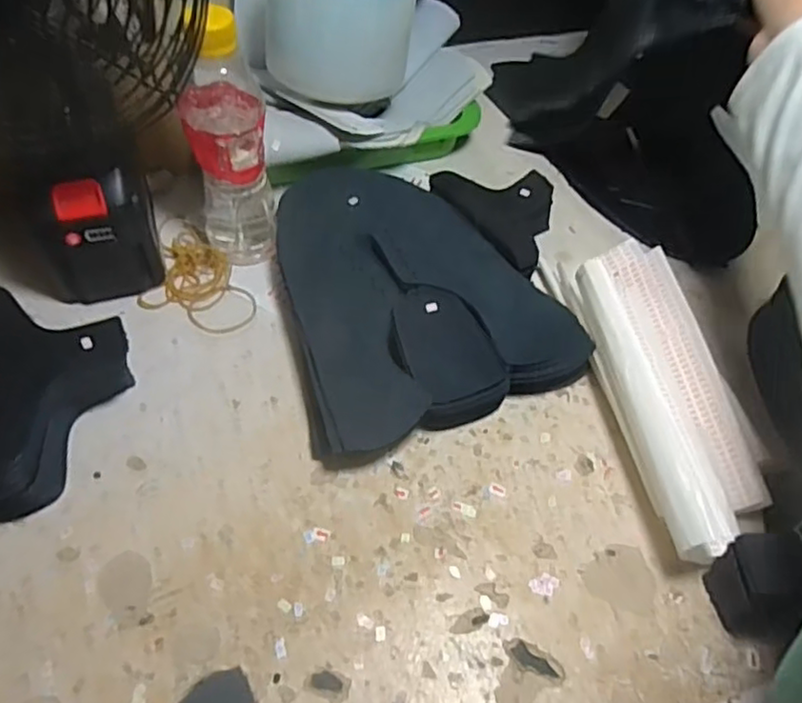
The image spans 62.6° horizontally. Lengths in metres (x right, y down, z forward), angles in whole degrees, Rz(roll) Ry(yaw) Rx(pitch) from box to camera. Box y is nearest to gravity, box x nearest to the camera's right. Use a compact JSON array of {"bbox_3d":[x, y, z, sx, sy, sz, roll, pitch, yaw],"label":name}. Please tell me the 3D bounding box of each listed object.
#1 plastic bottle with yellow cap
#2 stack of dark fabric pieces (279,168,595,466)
[{"bbox_3d":[-0.124,-0.144,0.472,0.056,0.178,0.055,-9,57,-9],"label":"plastic bottle with yellow cap"},{"bbox_3d":[-0.001,-0.052,0.499,0.198,0.038,0.250,-18,58,-15],"label":"stack of dark fabric pieces"}]

